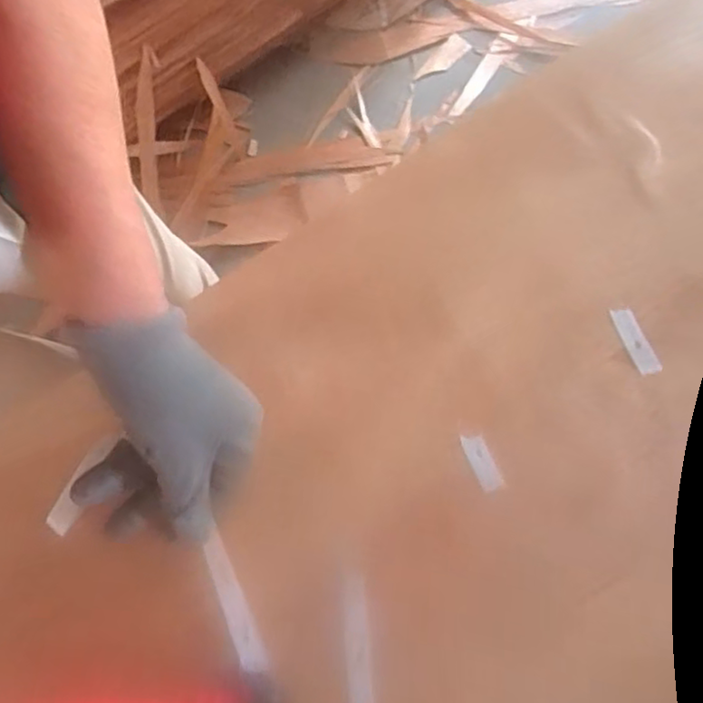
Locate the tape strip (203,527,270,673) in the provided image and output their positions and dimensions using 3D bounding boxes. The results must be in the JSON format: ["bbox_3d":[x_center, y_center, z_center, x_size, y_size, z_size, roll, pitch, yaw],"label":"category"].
[{"bbox_3d":[-0.065,0.139,0.355,0.014,0.009,0.075,-23,79,-4],"label":"tape strip"}]

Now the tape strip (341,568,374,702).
[{"bbox_3d":[0.003,0.168,0.367,0.014,0.004,0.082,-7,65,4],"label":"tape strip"}]

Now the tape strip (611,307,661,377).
[{"bbox_3d":[0.175,-0.007,0.398,0.011,0.005,0.044,-20,79,-4],"label":"tape strip"}]

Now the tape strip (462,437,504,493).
[{"bbox_3d":[0.078,0.066,0.385,0.012,0.004,0.034,-23,80,-5],"label":"tape strip"}]

